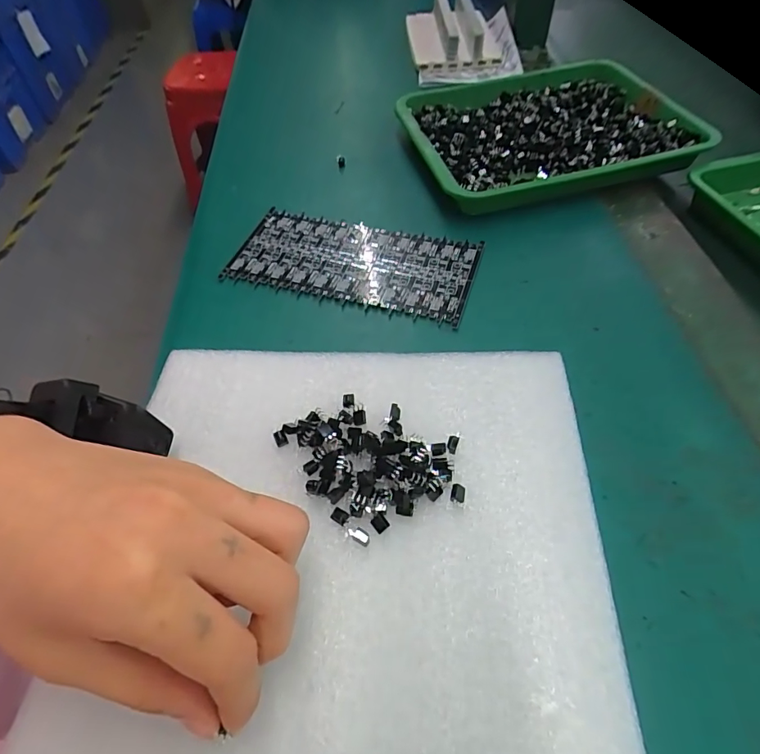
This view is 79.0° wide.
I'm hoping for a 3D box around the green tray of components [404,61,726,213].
[{"bbox_3d":[0.136,-0.207,0.388,0.221,0.027,0.165,-13,54,-7],"label":"green tray of components"}]

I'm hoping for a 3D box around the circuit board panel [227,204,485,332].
[{"bbox_3d":[-0.018,-0.078,0.313,0.161,0.008,0.071,14,55,13],"label":"circuit board panel"}]

